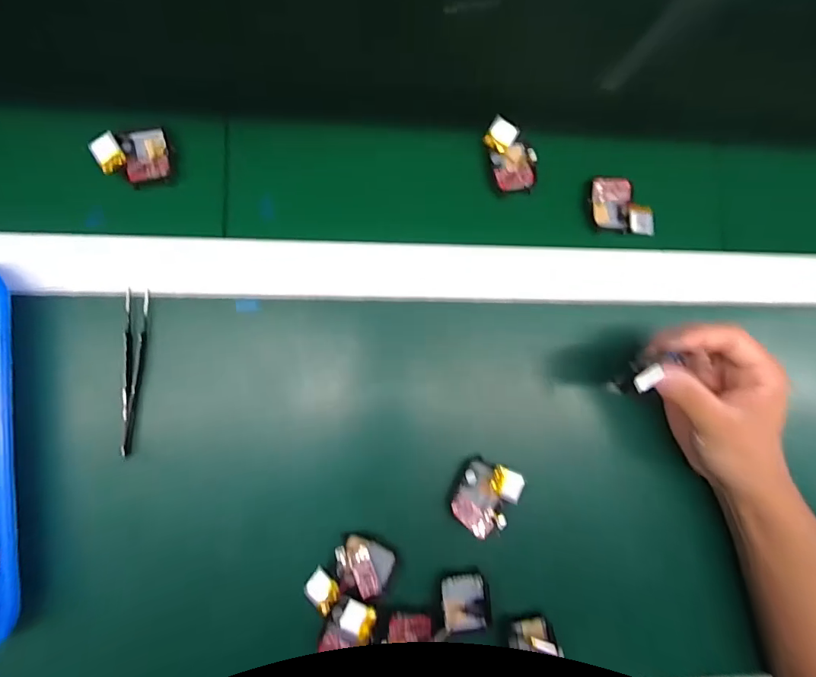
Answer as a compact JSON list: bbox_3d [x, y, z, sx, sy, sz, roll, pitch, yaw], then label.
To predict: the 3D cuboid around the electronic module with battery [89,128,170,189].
[{"bbox_3d":[-0.198,-0.134,0.320,0.048,0.015,0.042,-23,89,-7],"label":"electronic module with battery"}]

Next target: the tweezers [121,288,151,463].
[{"bbox_3d":[-0.196,0.023,0.310,0.014,0.010,0.113,5,86,-6],"label":"tweezers"}]

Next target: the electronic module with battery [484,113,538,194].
[{"bbox_3d":[0.083,-0.145,0.349,0.036,0.015,0.057,-20,89,-7],"label":"electronic module with battery"}]

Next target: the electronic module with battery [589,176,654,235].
[{"bbox_3d":[0.175,-0.110,0.362,0.049,0.015,0.046,7,85,-6],"label":"electronic module with battery"}]

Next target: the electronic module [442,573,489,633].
[{"bbox_3d":[0.042,0.193,0.323,0.032,0.007,0.038,-5,87,-7],"label":"electronic module"}]

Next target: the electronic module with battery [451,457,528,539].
[{"bbox_3d":[0.057,0.118,0.324,0.043,0.008,0.051,23,79,9],"label":"electronic module with battery"}]

